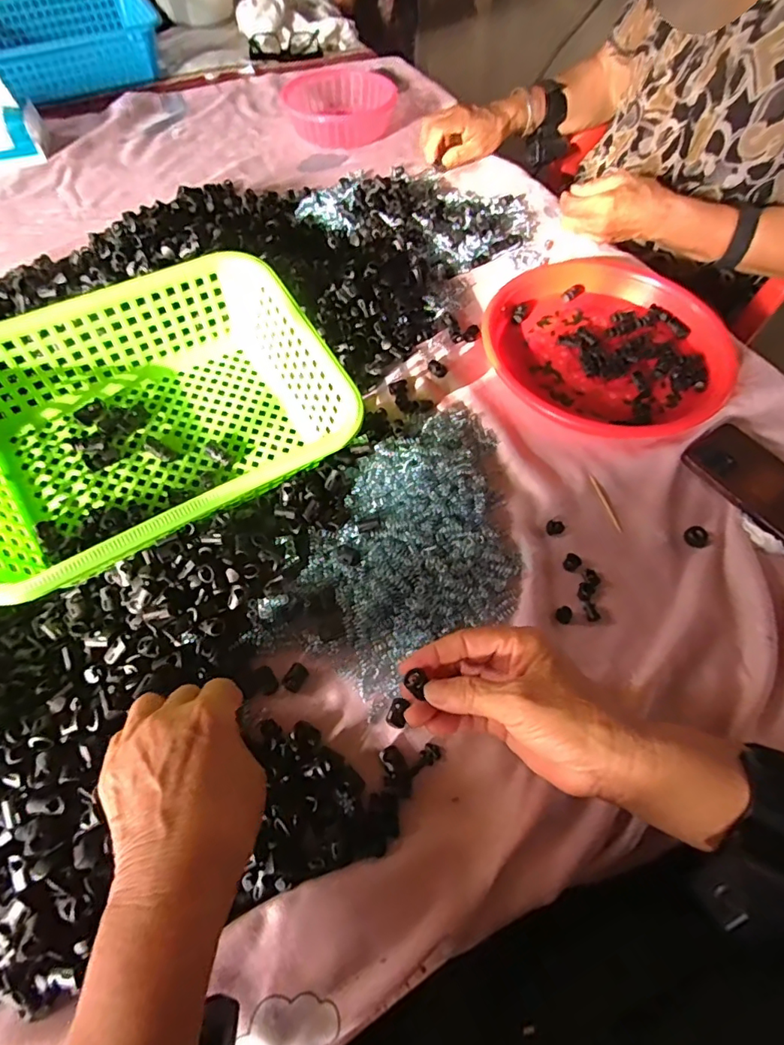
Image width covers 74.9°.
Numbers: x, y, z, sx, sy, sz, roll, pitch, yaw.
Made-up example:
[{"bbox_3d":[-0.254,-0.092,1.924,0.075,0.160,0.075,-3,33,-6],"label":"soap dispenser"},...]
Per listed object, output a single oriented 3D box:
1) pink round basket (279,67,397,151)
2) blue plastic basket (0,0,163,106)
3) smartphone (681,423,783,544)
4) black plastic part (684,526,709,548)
[{"bbox_3d":[-0.083,-0.658,0.803,0.157,0.045,0.177,-15,62,-10],"label":"pink round basket"},{"bbox_3d":[-0.543,-0.795,0.846,0.299,0.083,0.196,-24,64,-14],"label":"blue plastic basket"},{"bbox_3d":[0.351,-0.024,0.462,0.085,0.014,0.166,-33,67,-19],"label":"smartphone"},{"bbox_3d":[0.266,0.012,0.445,0.019,0.009,0.017,41,67,19],"label":"black plastic part"}]

